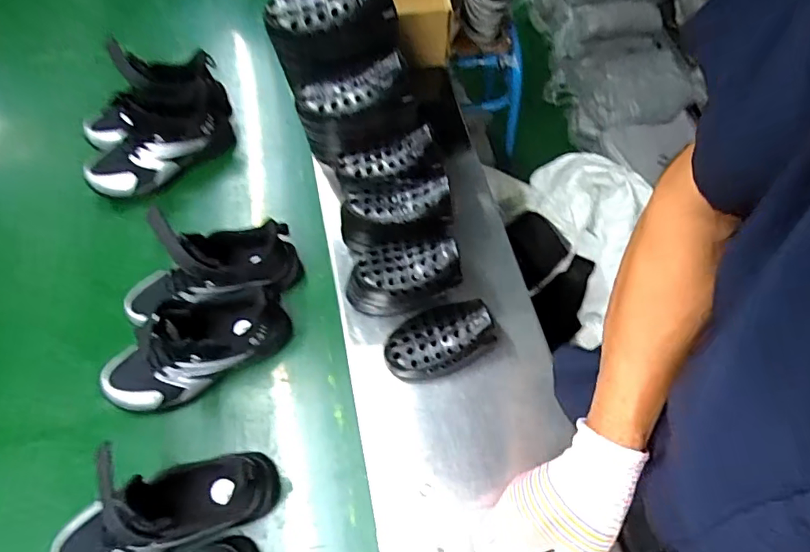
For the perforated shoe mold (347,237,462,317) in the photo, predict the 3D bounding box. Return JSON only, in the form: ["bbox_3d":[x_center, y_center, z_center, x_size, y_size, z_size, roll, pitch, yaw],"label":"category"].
[{"bbox_3d":[-0.002,0.002,0.582,0.127,0.097,0.060,0,62,-1],"label":"perforated shoe mold"}]

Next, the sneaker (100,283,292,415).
[{"bbox_3d":[-0.242,0.078,0.577,0.215,0.110,0.083,-31,67,-16],"label":"sneaker"}]

